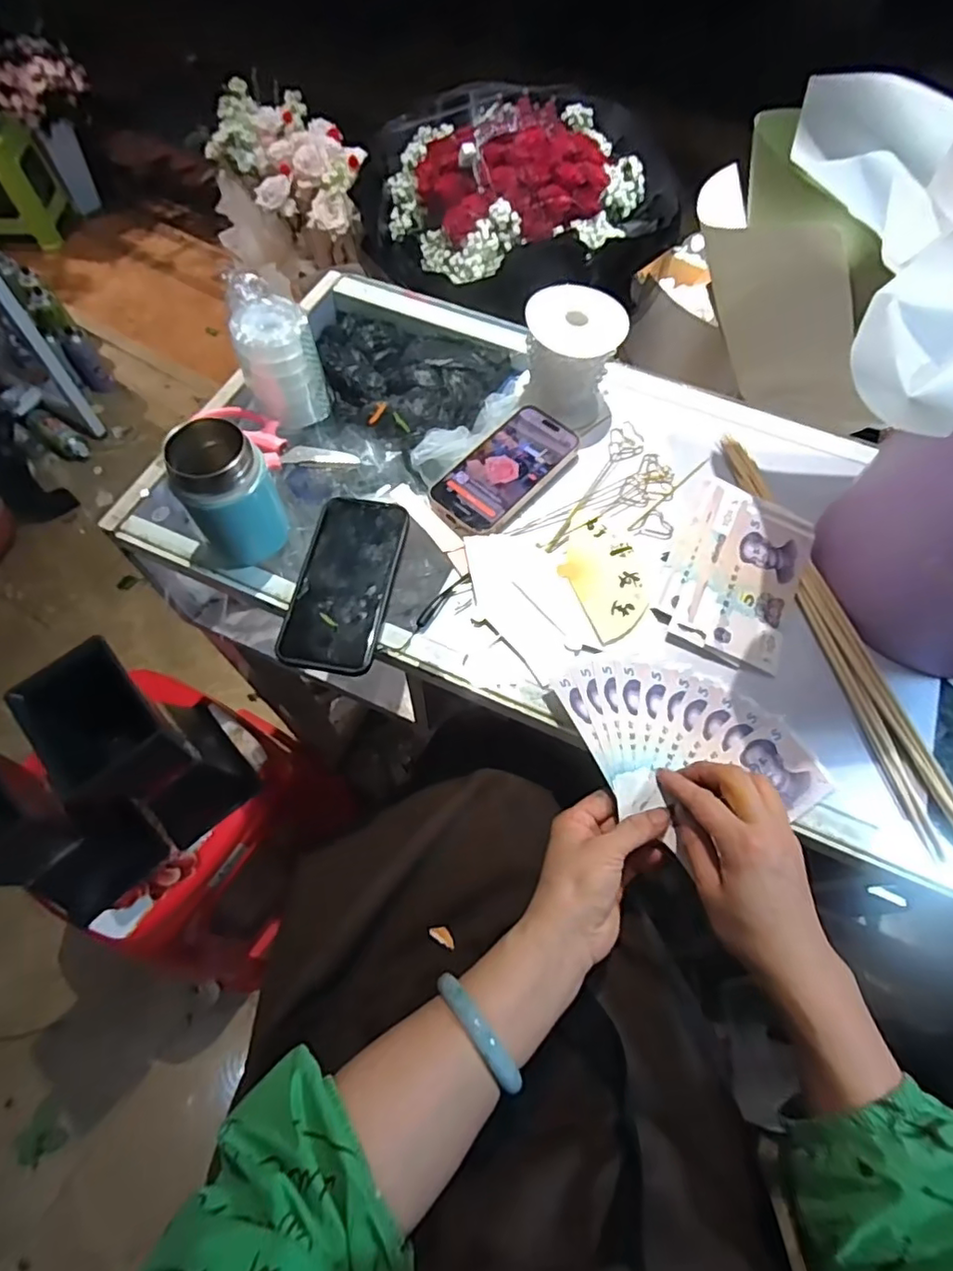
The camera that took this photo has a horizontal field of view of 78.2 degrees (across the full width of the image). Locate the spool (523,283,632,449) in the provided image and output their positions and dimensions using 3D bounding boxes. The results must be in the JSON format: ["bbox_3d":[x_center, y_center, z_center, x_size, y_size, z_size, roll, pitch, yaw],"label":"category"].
[{"bbox_3d":[0.089,-0.251,0.548,0.089,0.098,0.085,1,63,-1],"label":"spool"}]

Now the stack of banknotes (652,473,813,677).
[{"bbox_3d":[0.215,-0.054,0.488,0.107,0.030,0.148,23,65,10],"label":"stack of banknotes"}]

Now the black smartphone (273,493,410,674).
[{"bbox_3d":[-0.107,-0.044,0.487,0.074,0.013,0.161,10,63,3],"label":"black smartphone"}]

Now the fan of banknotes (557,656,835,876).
[{"bbox_3d":[0.156,0.073,0.431,0.144,0.017,0.157,-24,66,-13],"label":"fan of banknotes"}]

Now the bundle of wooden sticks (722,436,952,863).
[{"bbox_3d":[0.292,-0.015,0.482,0.040,0.014,0.395,-14,64,-8],"label":"bundle of wooden sticks"}]

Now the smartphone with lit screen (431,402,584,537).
[{"bbox_3d":[0.027,-0.154,0.544,0.076,0.015,0.150,39,69,17],"label":"smartphone with lit screen"}]

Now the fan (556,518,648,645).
[{"bbox_3d":[0.110,-0.051,0.499,0.066,0.004,0.109,-22,66,-12],"label":"fan"}]

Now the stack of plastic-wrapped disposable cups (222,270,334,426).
[{"bbox_3d":[-0.179,-0.256,0.536,0.068,0.108,0.066,-17,65,-10],"label":"stack of plastic-wrapped disposable cups"}]

